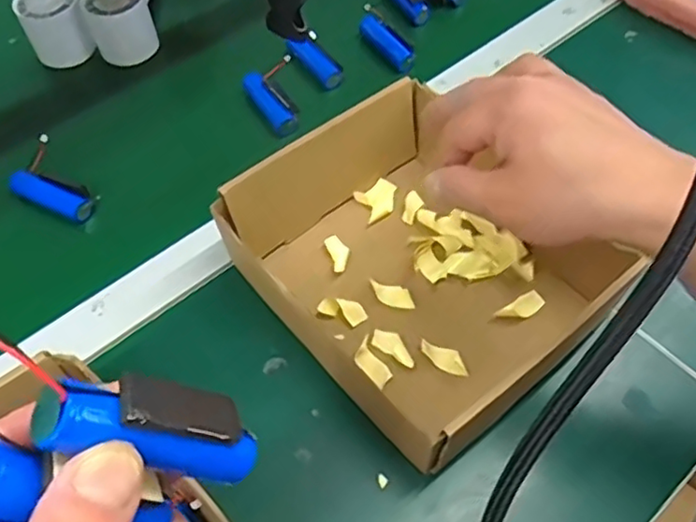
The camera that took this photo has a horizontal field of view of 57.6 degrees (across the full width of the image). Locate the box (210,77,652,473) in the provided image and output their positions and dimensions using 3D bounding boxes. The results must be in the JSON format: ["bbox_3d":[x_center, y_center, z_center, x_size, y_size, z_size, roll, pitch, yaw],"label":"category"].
[{"bbox_3d":[0.046,-0.009,0.416,0.183,0.067,0.210,-39,65,-22],"label":"box"}]

